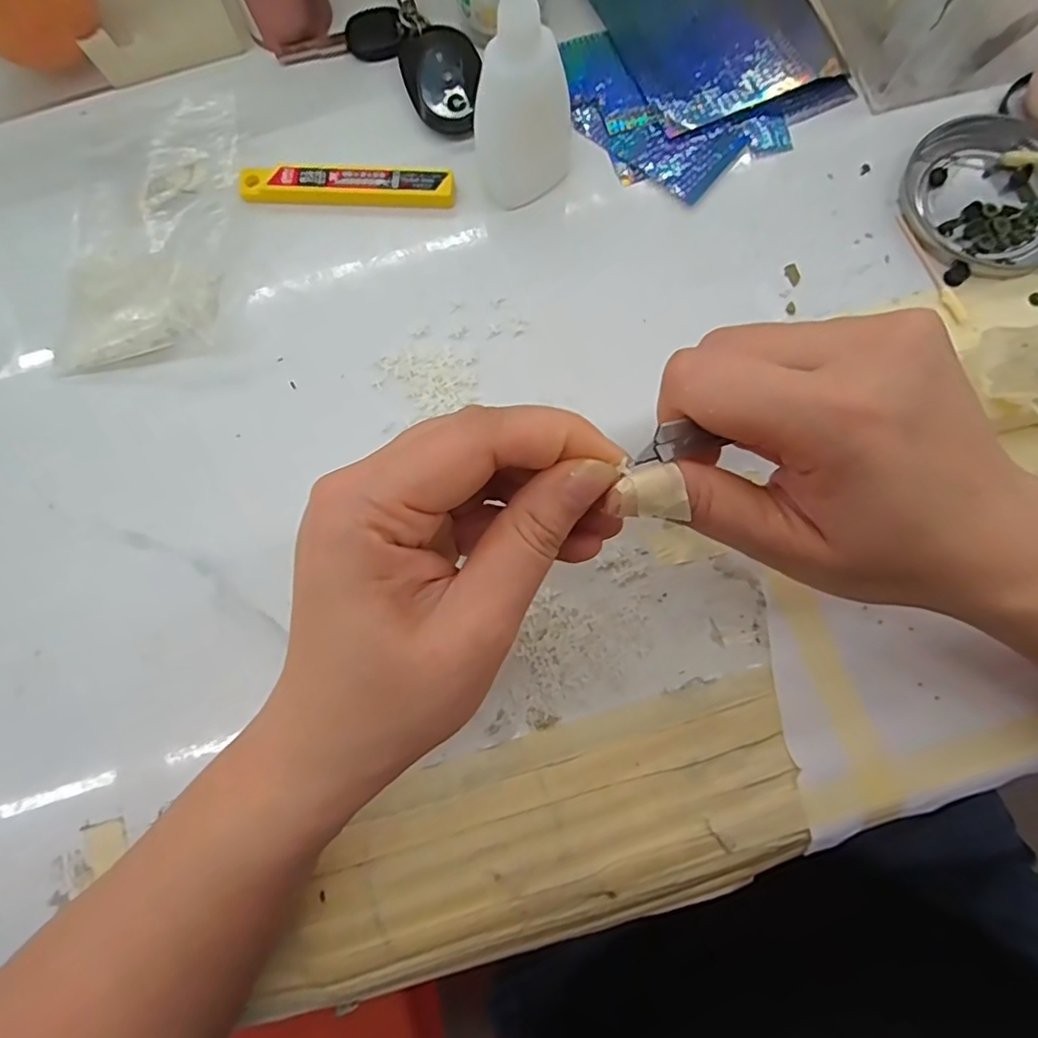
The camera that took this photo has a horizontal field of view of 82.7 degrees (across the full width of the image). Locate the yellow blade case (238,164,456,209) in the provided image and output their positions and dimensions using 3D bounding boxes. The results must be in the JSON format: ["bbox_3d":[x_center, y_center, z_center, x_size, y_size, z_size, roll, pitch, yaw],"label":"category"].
[{"bbox_3d":[-0.083,-0.159,0.283,0.103,0.008,0.017,3,78,2],"label":"yellow blade case"}]

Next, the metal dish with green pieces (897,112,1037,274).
[{"bbox_3d":[0.218,-0.149,0.271,0.075,0.010,0.079,0,78,1],"label":"metal dish with green pieces"}]

